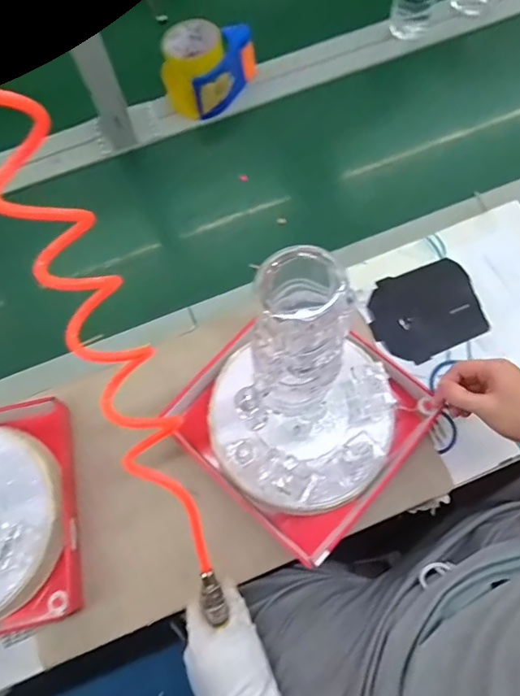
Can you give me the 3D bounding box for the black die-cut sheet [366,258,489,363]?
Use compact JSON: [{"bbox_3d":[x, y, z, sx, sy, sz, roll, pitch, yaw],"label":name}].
[{"bbox_3d":[0.220,-0.050,0.621,0.145,0.007,0.119,-18,70,-5],"label":"black die-cut sheet"}]

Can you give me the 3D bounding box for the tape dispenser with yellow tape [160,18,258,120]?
[{"bbox_3d":[-0.085,-0.445,0.740,0.100,0.093,0.143,33,74,13],"label":"tape dispenser with yellow tape"}]

